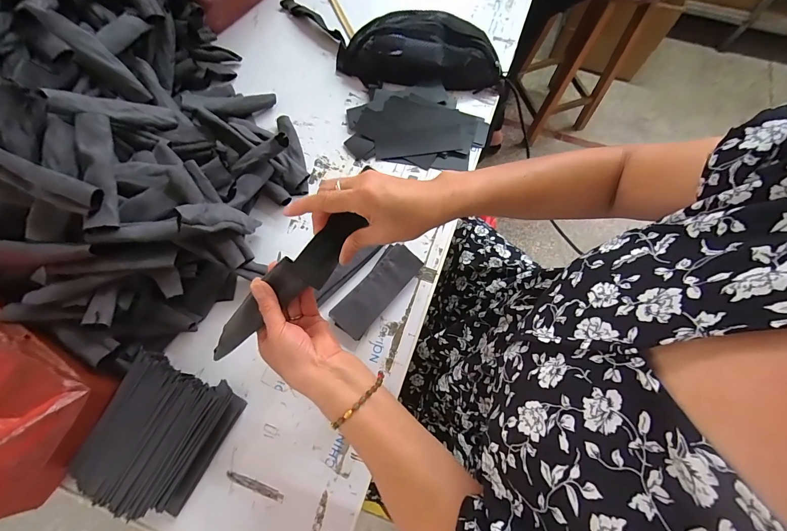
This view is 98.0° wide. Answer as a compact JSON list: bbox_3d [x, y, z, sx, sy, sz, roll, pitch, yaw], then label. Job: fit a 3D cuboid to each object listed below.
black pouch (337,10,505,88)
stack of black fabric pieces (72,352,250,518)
[{"bbox_3d":[0.045,-0.405,0.620,0.300,0.065,0.137,4,72,2],"label":"black pouch"},{"bbox_3d":[-0.295,0.217,0.433,0.138,0.060,0.166,21,73,7],"label":"stack of black fabric pieces"}]

